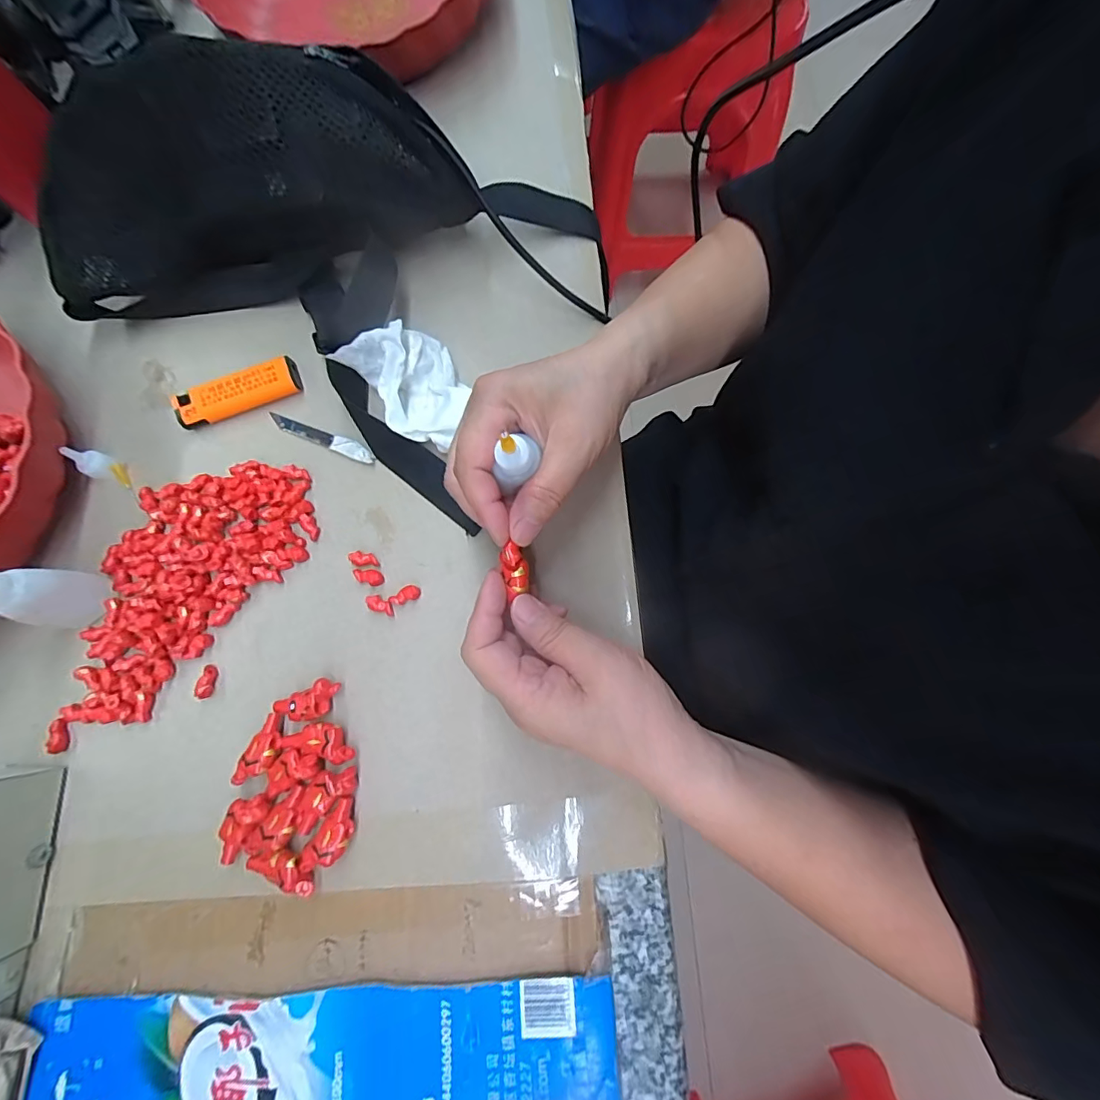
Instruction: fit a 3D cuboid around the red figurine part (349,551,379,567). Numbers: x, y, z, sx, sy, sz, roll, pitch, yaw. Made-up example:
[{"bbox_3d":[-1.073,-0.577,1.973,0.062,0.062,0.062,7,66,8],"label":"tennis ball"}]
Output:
[{"bbox_3d":[-0.113,0.006,0.294,0.018,0.007,0.009,13,76,-10],"label":"red figurine part"}]

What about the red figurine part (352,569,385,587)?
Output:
[{"bbox_3d":[-0.109,0.016,0.291,0.019,0.004,0.010,8,77,3],"label":"red figurine part"}]

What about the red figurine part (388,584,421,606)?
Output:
[{"bbox_3d":[-0.086,0.027,0.287,0.019,0.005,0.010,-22,77,-4],"label":"red figurine part"}]

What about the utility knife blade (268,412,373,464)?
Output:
[{"bbox_3d":[-0.150,-0.074,0.315,0.080,0.005,0.011,22,78,6],"label":"utility knife blade"}]

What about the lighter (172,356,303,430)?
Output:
[{"bbox_3d":[-0.207,-0.104,0.320,0.082,0.016,0.022,-20,77,-4],"label":"lighter"}]

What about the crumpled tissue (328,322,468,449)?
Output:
[{"bbox_3d":[-0.082,-0.102,0.301,0.057,0.036,0.081,-42,79,-9],"label":"crumpled tissue"}]

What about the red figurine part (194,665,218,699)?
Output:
[{"bbox_3d":[-0.199,0.076,0.280,0.009,0.005,0.018,7,77,3],"label":"red figurine part"}]

